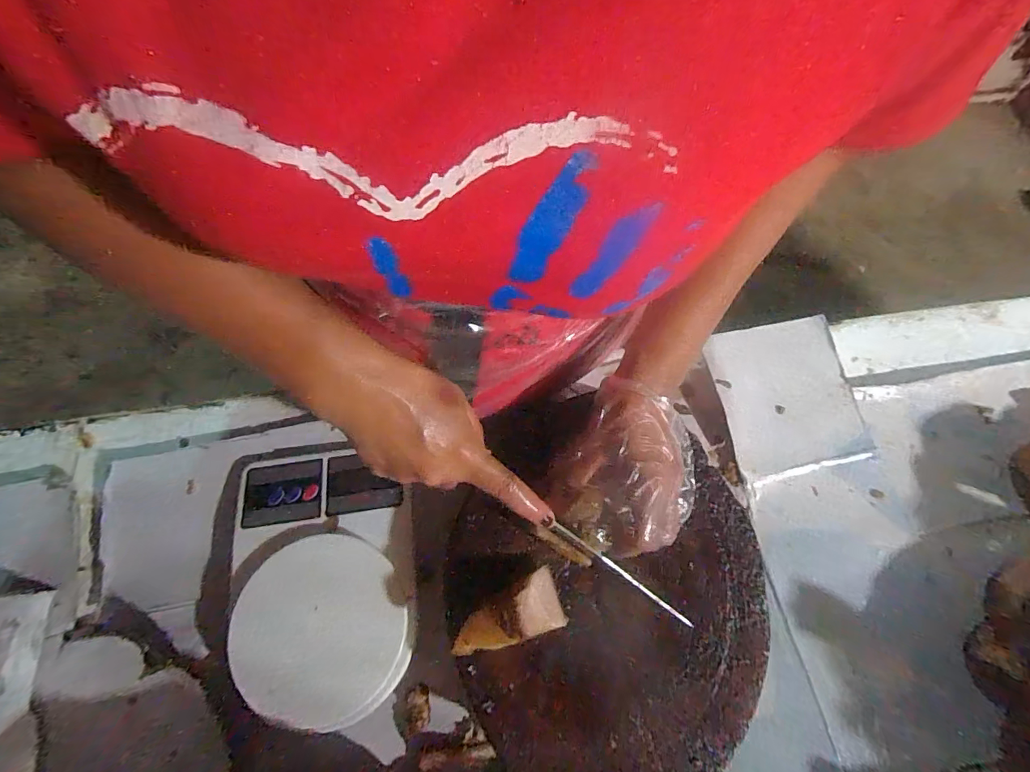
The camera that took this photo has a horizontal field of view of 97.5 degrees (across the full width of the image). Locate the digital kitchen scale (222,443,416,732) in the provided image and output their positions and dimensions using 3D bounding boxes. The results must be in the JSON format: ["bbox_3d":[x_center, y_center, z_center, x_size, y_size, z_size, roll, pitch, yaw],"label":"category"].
[{"bbox_3d":[-0.163,0.159,0.384,0.150,0.037,0.206,-8,68,-5],"label":"digital kitchen scale"}]

